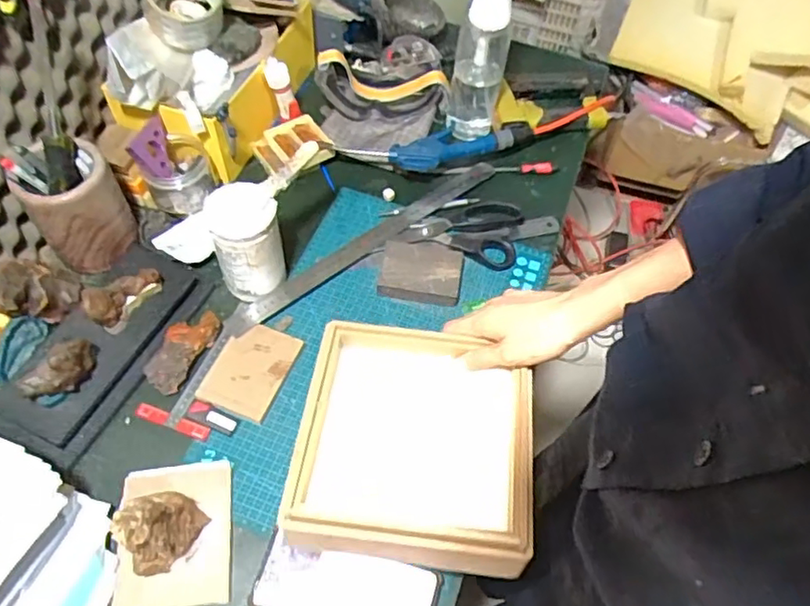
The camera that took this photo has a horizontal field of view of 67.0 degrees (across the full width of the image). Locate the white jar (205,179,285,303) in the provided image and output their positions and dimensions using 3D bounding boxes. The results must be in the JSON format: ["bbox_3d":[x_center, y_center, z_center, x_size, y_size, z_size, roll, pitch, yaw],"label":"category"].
[{"bbox_3d":[-0.178,-0.068,0.699,0.072,0.123,0.073,2,59,-3],"label":"white jar"}]

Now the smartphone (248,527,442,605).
[{"bbox_3d":[-0.054,0.265,0.562,0.162,0.009,0.073,14,71,4],"label":"smartphone"}]

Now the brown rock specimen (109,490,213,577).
[{"bbox_3d":[-0.216,0.198,0.543,0.065,0.094,0.063,-14,60,-12],"label":"brown rock specimen"}]

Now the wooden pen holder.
[{"bbox_3d":[-0.373,-0.107,0.707,0.100,0.123,0.092,-16,61,-13],"label":"wooden pen holder"}]

